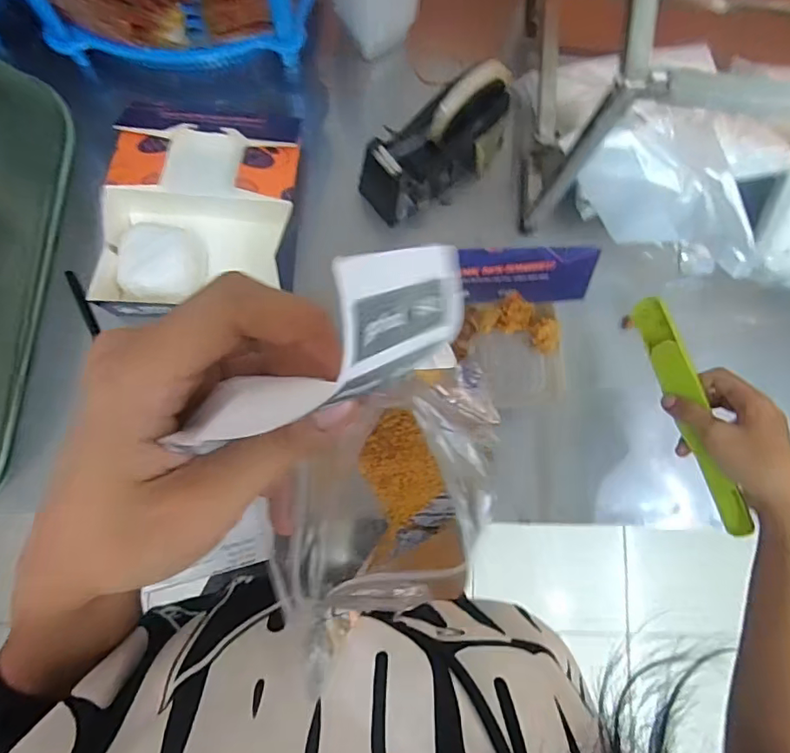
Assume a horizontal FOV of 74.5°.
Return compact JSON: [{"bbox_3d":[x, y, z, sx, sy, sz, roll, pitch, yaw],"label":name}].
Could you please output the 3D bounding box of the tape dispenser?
[{"bbox_3d":[0.041,-0.231,0.521,0.153,0.104,0.068,-34,85,-9],"label":"tape dispenser"}]

